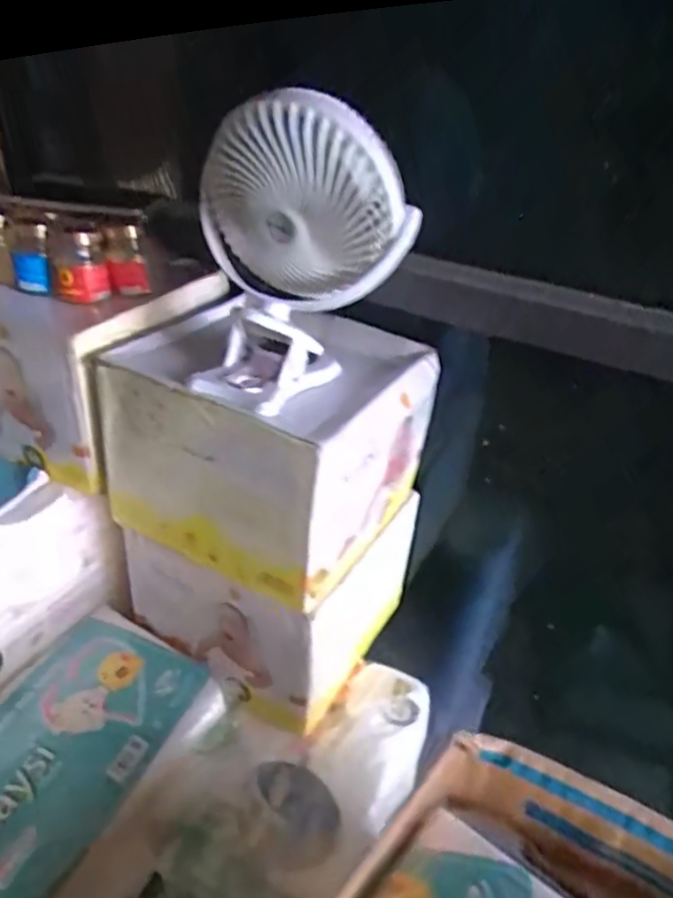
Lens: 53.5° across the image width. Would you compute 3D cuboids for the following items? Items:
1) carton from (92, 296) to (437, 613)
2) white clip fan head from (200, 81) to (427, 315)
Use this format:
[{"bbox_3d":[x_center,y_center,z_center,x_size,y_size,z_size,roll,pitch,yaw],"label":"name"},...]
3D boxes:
[{"bbox_3d":[-0.063,-0.018,0.702,0.254,0.194,0.245,20,39,22],"label":"carton"},{"bbox_3d":[-0.028,-0.219,0.586,0.177,0.165,0.122,0,36,-4],"label":"white clip fan head"}]

